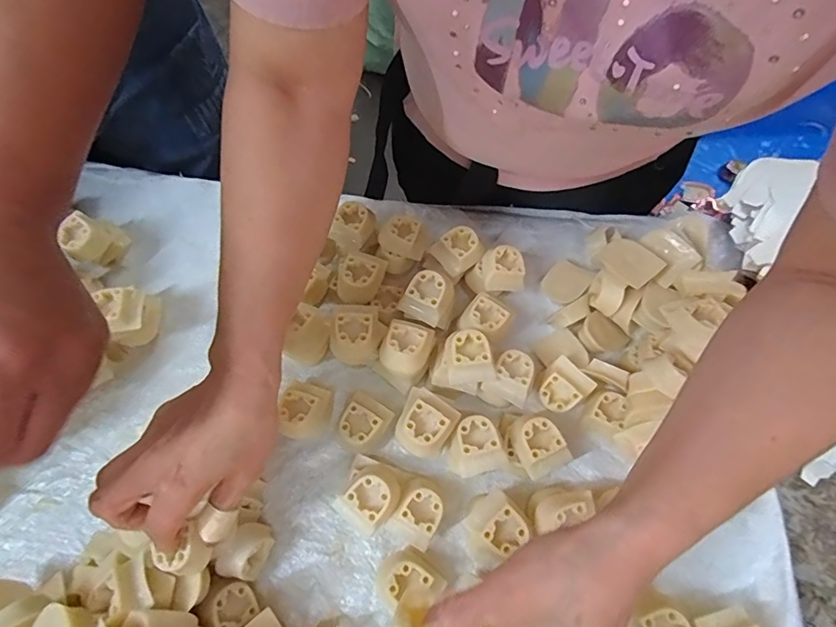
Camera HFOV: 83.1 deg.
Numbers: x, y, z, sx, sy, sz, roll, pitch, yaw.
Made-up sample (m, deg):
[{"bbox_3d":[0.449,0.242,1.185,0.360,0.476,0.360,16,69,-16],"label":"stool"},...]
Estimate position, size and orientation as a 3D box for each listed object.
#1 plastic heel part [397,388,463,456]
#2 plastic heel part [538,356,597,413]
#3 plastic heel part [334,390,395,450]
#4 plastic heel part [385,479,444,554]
[{"bbox_3d":[0.004,0.084,0.364,0.044,0.025,0.048,31,69,14],"label":"plastic heel part"},{"bbox_3d":[0.123,0.064,0.407,0.040,0.029,0.038,-38,70,-16],"label":"plastic heel part"},{"bbox_3d":[-0.048,0.094,0.402,0.039,0.031,0.046,31,69,14],"label":"plastic heel part"},{"bbox_3d":[0.002,0.156,0.371,0.033,0.034,0.047,29,69,13],"label":"plastic heel part"}]

